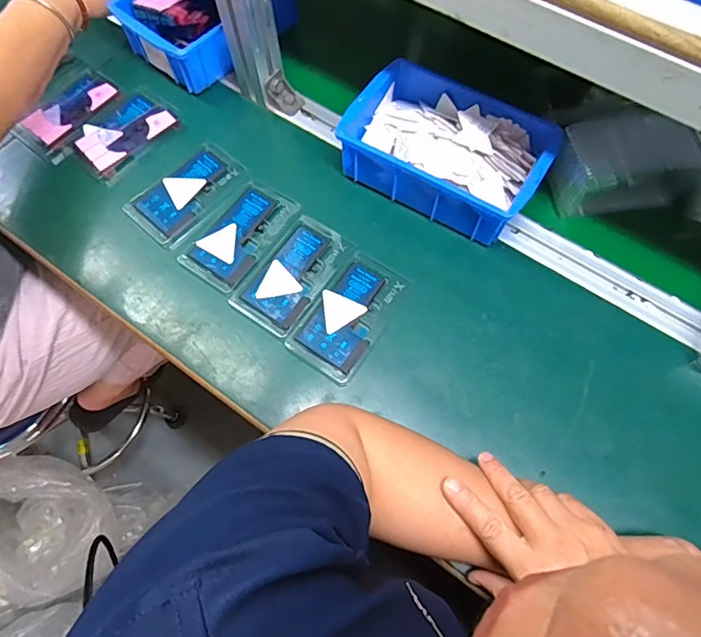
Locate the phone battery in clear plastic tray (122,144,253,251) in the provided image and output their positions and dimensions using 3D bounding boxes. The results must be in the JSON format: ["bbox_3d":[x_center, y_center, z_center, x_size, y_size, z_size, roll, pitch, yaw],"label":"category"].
[{"bbox_3d":[-0.177,-0.138,0.542,0.080,0.008,0.125,40,72,15],"label":"phone battery in clear plastic tray"}]

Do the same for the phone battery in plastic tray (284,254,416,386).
[{"bbox_3d":[0.001,-0.004,0.482,0.072,0.004,0.125,34,71,14],"label":"phone battery in plastic tray"}]

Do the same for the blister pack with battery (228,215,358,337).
[{"bbox_3d":[-0.057,-0.047,0.501,0.072,0.004,0.125,33,71,13],"label":"blister pack with battery"}]

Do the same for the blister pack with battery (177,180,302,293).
[{"bbox_3d":[-0.114,-0.090,0.519,0.071,0.004,0.125,34,71,14],"label":"blister pack with battery"}]

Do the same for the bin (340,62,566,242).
[{"bbox_3d":[0.102,-0.179,0.525,0.203,0.064,0.142,31,70,12],"label":"bin"}]

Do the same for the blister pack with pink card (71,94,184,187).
[{"bbox_3d":[-0.262,-0.214,0.573,0.074,0.013,0.109,39,72,15],"label":"blister pack with pink card"}]

